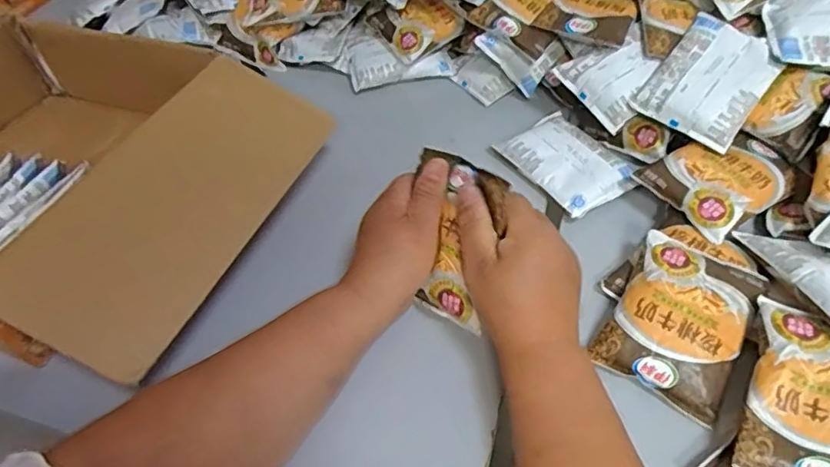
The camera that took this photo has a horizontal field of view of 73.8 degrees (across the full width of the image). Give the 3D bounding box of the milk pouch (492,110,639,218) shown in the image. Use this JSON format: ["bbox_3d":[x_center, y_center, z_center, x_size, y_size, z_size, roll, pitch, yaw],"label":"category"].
[{"bbox_3d":[0.152,-0.071,0.565,0.087,0.028,0.121,-28,53,-19],"label":"milk pouch"}]

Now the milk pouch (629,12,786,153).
[{"bbox_3d":[0.284,-0.149,0.528,0.094,0.018,0.121,36,83,25],"label":"milk pouch"}]

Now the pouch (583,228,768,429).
[{"bbox_3d":[0.208,0.068,0.432,0.096,0.038,0.123,29,56,25],"label":"pouch"}]

